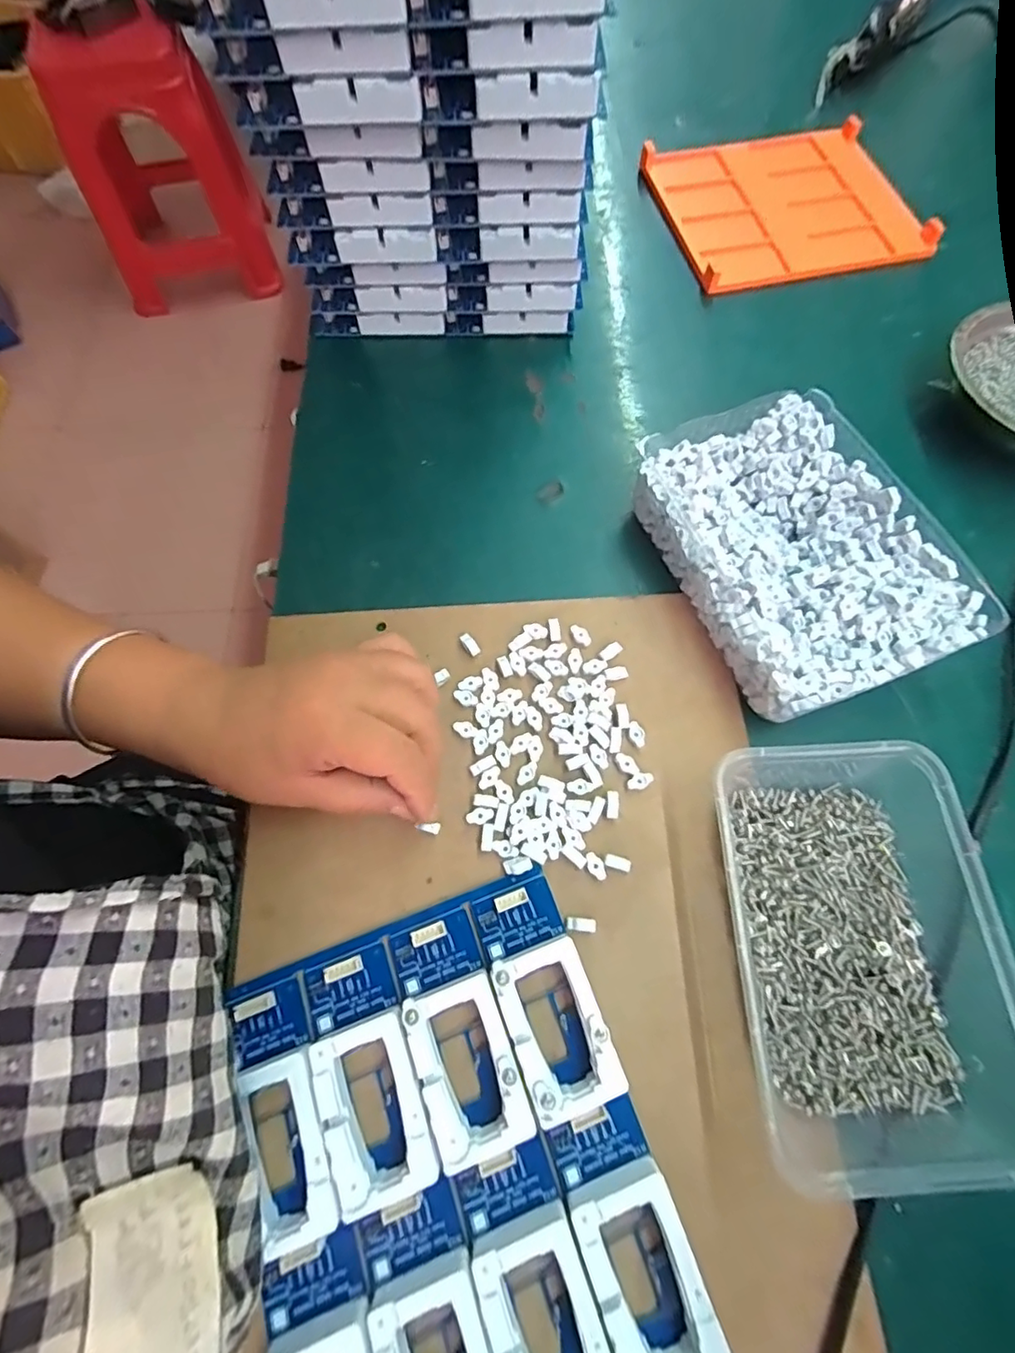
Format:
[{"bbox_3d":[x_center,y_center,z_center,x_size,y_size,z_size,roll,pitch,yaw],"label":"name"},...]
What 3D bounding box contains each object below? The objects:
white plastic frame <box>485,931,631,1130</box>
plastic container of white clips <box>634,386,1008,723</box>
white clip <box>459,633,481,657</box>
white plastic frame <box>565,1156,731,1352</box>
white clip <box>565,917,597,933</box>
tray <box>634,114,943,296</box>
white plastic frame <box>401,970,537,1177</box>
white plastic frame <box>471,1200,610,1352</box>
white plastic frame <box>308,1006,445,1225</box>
[{"bbox_3d":[0.021,0.152,0.245,0.039,0.019,0.063,-20,70,-8],"label":"white plastic frame"},{"bbox_3d":[0.161,-0.071,0.319,0.123,0.045,0.172,-20,70,-8],"label":"plastic container of white clips"},{"bbox_3d":[-0.021,-0.018,0.318,0.007,0.005,0.014,-39,74,-14],"label":"white clip"},{"bbox_3d":[0.053,0.230,0.216,0.040,0.019,0.062,-19,70,-7],"label":"white plastic frame"},{"bbox_3d":[0.035,0.118,0.266,0.014,0.004,0.006,5,69,2],"label":"white clip"},{"bbox_3d":[0.230,-0.397,0.471,0.199,0.014,0.174,-14,69,-5],"label":"tray"},{"bbox_3d":[-0.017,0.166,0.240,0.039,0.018,0.063,-19,70,-7],"label":"white plastic frame"},{"bbox_3d":[0.014,0.242,0.211,0.039,0.018,0.065,-20,70,-8],"label":"white plastic frame"},{"bbox_3d":[-0.055,0.179,0.235,0.040,0.016,0.063,-18,70,-7],"label":"white plastic frame"}]

